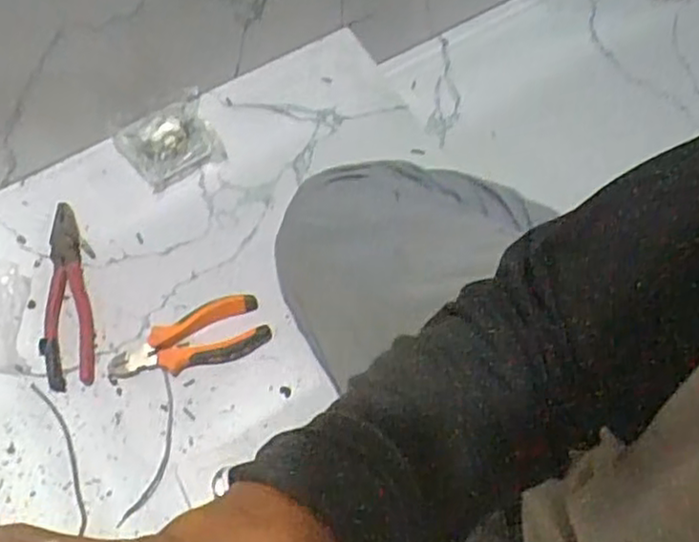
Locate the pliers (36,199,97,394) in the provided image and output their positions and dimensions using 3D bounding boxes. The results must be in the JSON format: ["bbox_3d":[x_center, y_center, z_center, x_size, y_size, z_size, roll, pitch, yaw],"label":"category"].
[{"bbox_3d":[-0.289,0.022,0.720,0.046,0.028,0.194,-4,67,-4],"label":"pliers"}]

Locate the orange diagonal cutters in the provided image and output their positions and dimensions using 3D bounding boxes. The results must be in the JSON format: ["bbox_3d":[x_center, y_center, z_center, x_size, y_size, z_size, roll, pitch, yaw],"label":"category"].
[{"bbox_3d":[-0.163,0.074,0.709,0.157,0.016,0.064,-21,69,-10],"label":"orange diagonal cutters"}]

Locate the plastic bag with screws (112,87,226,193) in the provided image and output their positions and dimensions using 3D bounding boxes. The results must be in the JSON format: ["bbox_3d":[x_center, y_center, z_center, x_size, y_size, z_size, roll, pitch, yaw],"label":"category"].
[{"bbox_3d":[-0.205,-0.151,0.779,0.104,0.041,0.094,-25,70,-12],"label":"plastic bag with screws"}]

